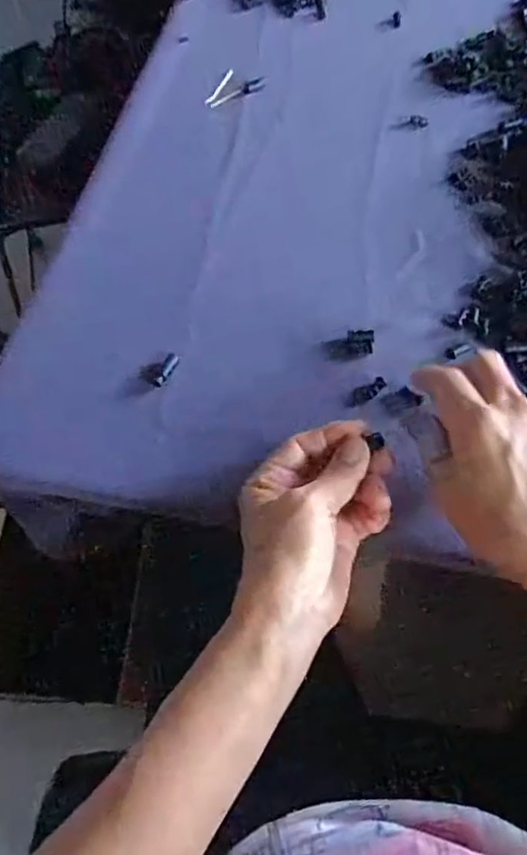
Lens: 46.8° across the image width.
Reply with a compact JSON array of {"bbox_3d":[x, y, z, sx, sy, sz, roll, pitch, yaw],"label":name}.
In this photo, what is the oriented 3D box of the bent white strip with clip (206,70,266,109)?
[{"bbox_3d":[-0.024,-0.310,0.560,0.042,0.004,0.060,17,63,12],"label":"bent white strip with clip"}]

